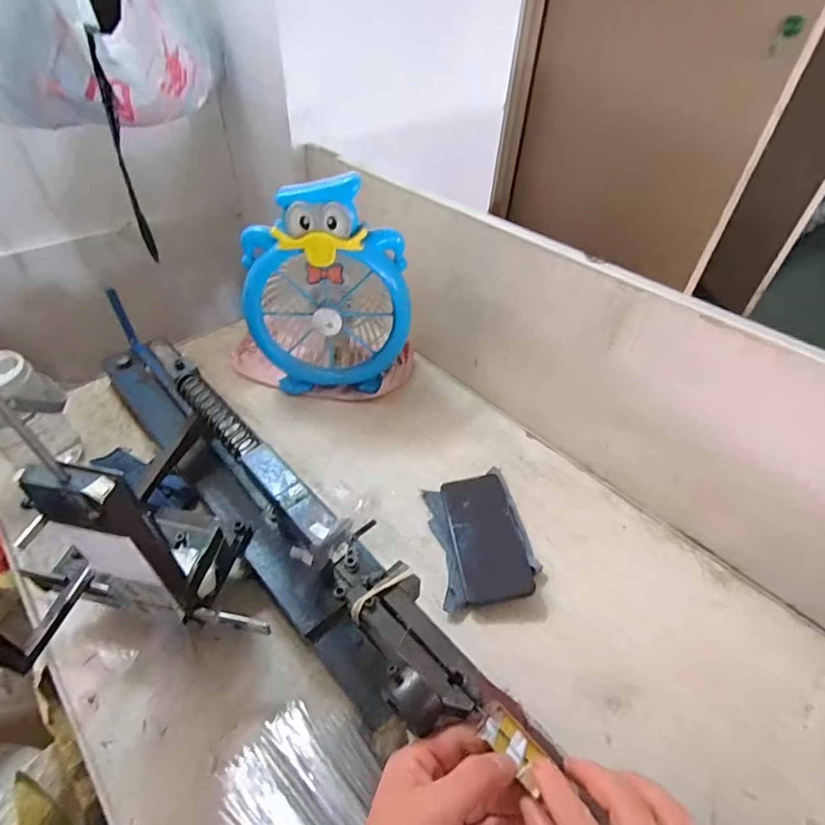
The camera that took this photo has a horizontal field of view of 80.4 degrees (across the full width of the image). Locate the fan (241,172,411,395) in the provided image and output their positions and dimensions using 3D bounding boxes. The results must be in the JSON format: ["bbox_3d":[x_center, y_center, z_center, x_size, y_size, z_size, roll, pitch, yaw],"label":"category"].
[{"bbox_3d":[-0.119,-0.177,0.694,0.216,0.290,0.140,-5,47,-6],"label":"fan"}]

